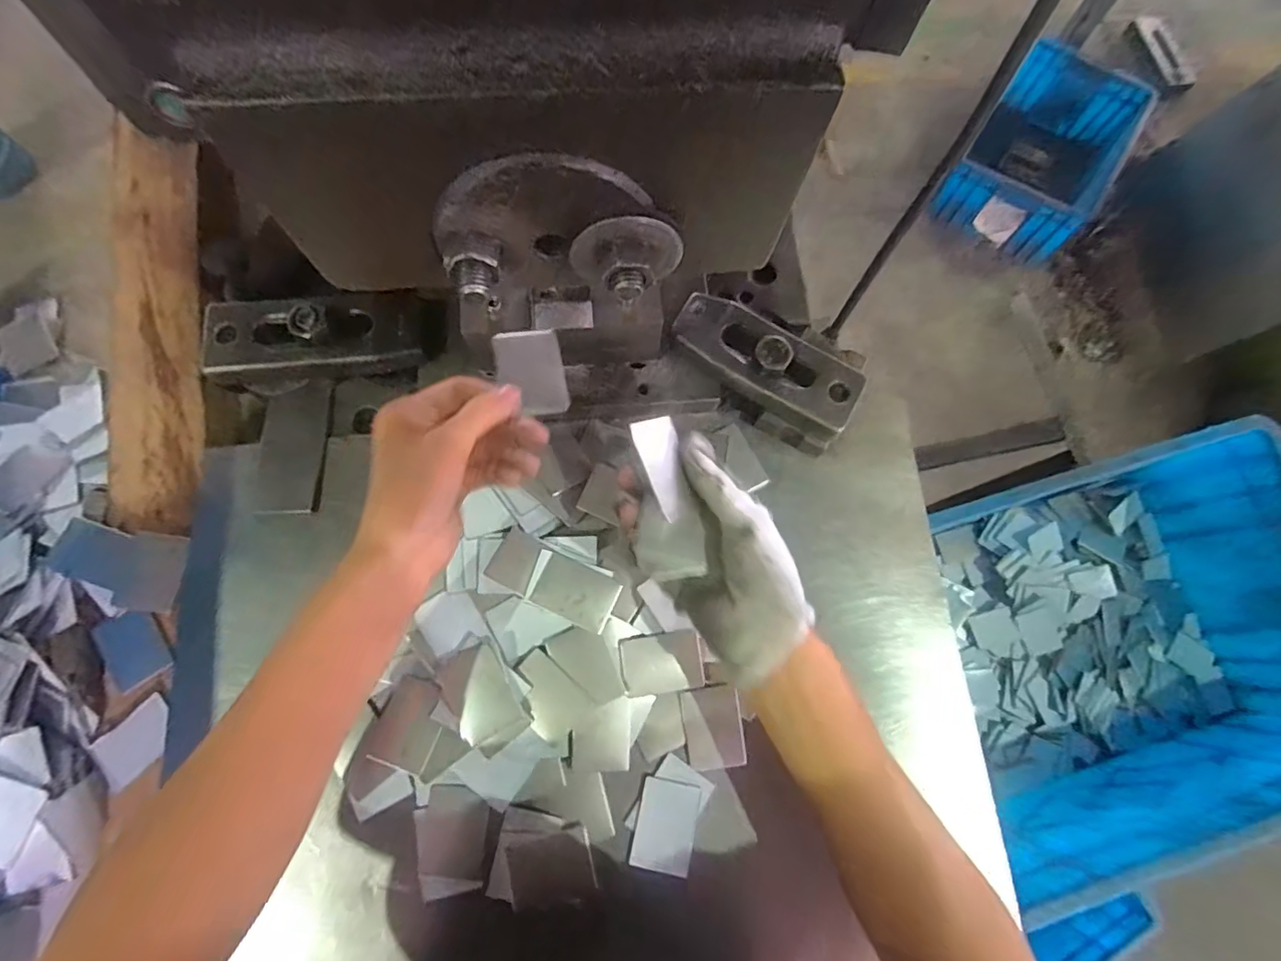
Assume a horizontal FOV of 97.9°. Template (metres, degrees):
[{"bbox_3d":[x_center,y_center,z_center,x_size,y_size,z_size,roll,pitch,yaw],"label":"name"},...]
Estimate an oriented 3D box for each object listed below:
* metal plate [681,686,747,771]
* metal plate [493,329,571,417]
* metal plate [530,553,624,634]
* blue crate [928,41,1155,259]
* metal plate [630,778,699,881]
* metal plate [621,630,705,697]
[{"bbox_3d":[0.045,0.152,0.343,0.035,0.004,0.048,-7,83,-1],"label":"metal plate"},{"bbox_3d":[-0.061,-0.060,0.309,0.035,0.008,0.049,-13,77,-5],"label":"metal plate"},{"bbox_3d":[-0.040,0.070,0.345,0.048,0.004,0.033,25,77,5],"label":"metal plate"},{"bbox_3d":[0.973,-0.799,1.355,0.321,0.158,0.532,34,78,6],"label":"blue crate"},{"bbox_3d":[0.015,0.204,0.329,0.034,0.004,0.048,11,76,1],"label":"metal plate"},{"bbox_3d":[0.013,0.113,0.345,0.049,0.006,0.035,-7,76,-3],"label":"metal plate"}]

